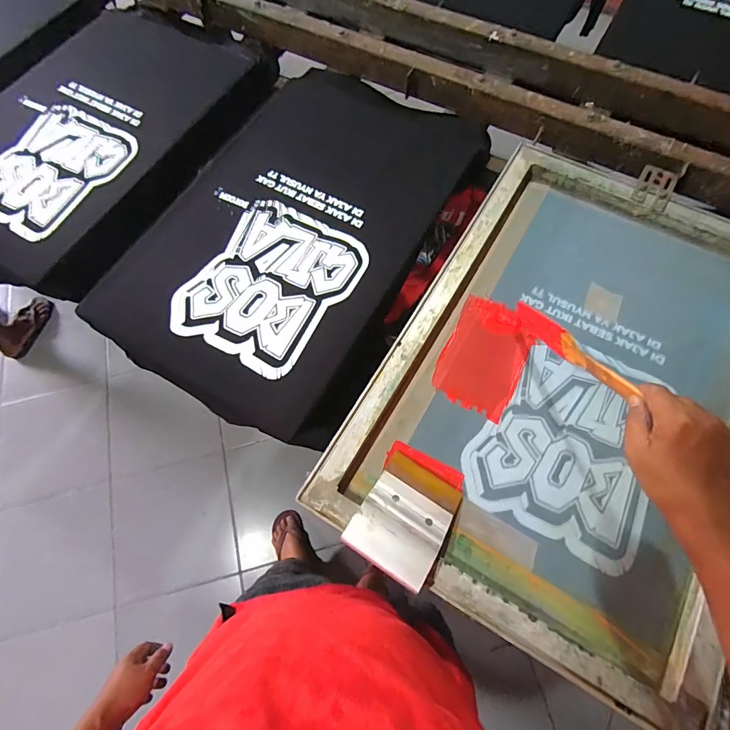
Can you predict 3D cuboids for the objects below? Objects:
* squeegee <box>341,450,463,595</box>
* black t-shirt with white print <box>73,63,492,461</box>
[{"bbox_3d":[0.047,0.176,0.479,0.099,0.026,0.137,30,47,13],"label":"squeegee"},{"bbox_3d":[-0.098,-0.243,0.682,0.434,0.037,0.674,26,72,11],"label":"black t-shirt with white print"}]

